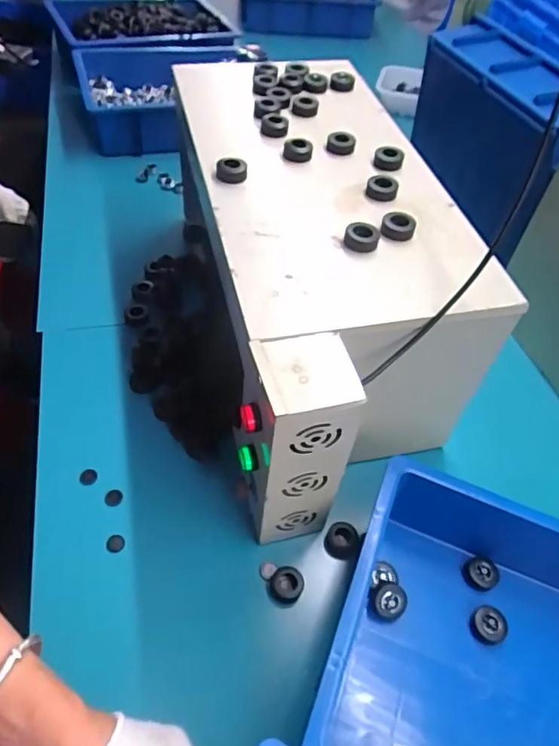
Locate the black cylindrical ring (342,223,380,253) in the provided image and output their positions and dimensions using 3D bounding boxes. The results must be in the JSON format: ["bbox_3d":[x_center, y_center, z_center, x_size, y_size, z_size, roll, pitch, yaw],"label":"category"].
[{"bbox_3d":[0.092,-0.150,0.602,0.035,0.018,0.034,3,50,-4],"label":"black cylindrical ring"}]

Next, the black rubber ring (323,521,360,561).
[{"bbox_3d":[0.079,0.211,0.680,0.043,0.016,0.045,3,50,-4],"label":"black rubber ring"}]

